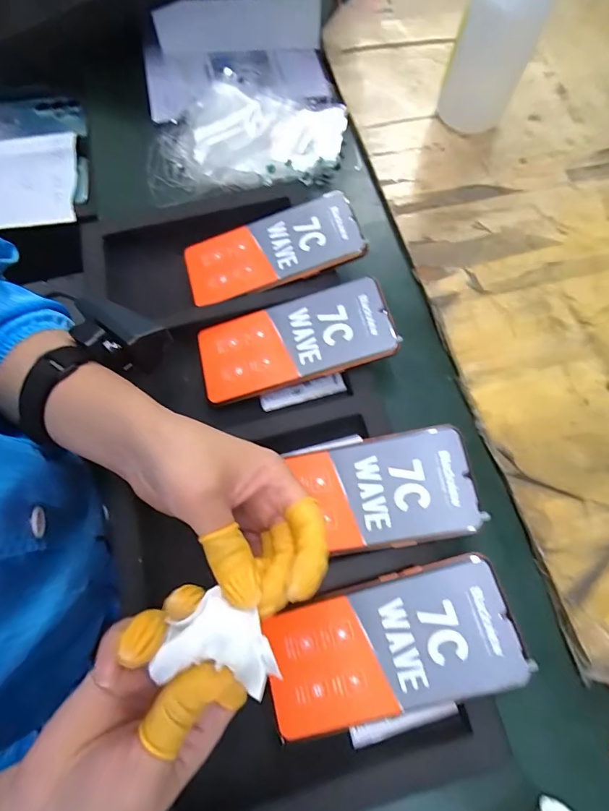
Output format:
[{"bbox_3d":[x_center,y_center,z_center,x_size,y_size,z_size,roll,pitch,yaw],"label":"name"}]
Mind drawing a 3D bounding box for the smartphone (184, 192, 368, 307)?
[{"bbox_3d":[-0.030,-0.140,0.384,0.158,0.008,0.077,-16,69,6],"label":"smartphone"}]

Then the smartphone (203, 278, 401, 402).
[{"bbox_3d":[-0.010,-0.054,0.353,0.160,0.005,0.077,-14,68,8],"label":"smartphone"}]

